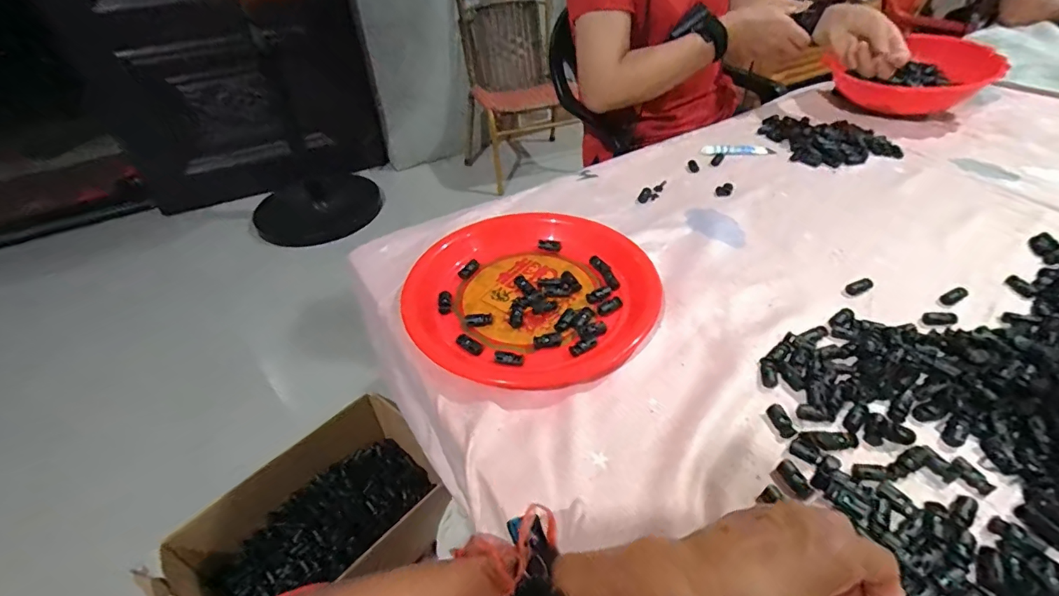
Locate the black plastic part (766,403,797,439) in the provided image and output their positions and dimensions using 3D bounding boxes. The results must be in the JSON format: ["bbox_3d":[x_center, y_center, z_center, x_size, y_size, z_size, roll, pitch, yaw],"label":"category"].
[{"bbox_3d":[0.207,0.100,0.400,0.013,0.008,0.028,-10,43,-4],"label":"black plastic part"}]

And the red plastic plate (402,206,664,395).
[{"bbox_3d":[-0.003,-0.014,0.532,0.254,0.029,0.275,-3,43,3],"label":"red plastic plate"}]

